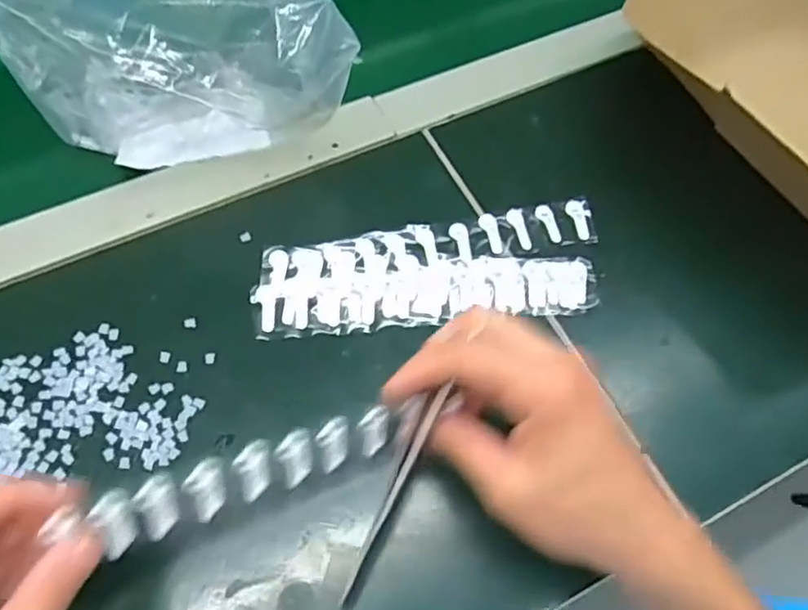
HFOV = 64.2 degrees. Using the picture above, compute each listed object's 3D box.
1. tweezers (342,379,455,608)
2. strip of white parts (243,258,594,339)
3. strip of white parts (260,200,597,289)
[{"bbox_3d":[-0.005,0.088,0.300,0.008,0.006,0.111,25,90,13],"label":"tweezers"},{"bbox_3d":[0.015,-0.008,0.385,0.204,0.004,0.038,-5,64,-5],"label":"strip of white parts"},{"bbox_3d":[0.019,-0.039,0.402,0.211,0.006,0.033,-10,65,-8],"label":"strip of white parts"}]

